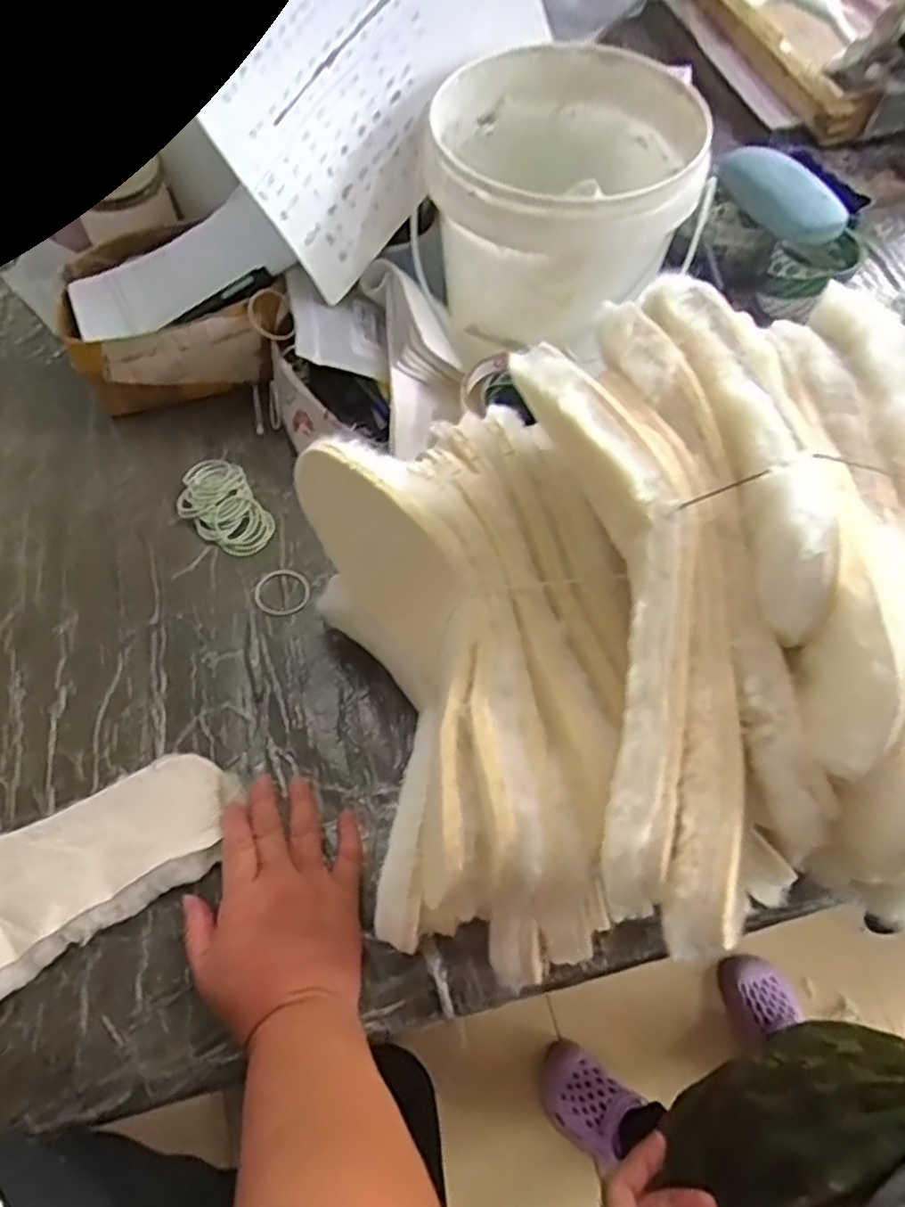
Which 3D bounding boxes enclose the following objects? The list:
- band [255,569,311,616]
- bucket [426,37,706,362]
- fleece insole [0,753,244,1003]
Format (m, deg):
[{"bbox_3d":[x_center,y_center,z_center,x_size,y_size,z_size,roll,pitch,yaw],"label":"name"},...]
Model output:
[{"bbox_3d":[-0.136,-0.010,0.556,0.043,0.004,0.044,0,63,0],"label":"band"},{"bbox_3d":[0.086,-0.326,0.582,0.209,0.163,0.210,0,63,0],"label":"bucket"},{"bbox_3d":[-0.248,0.173,0.441,0.225,0.018,0.096,-27,66,-13],"label":"fleece insole"}]

